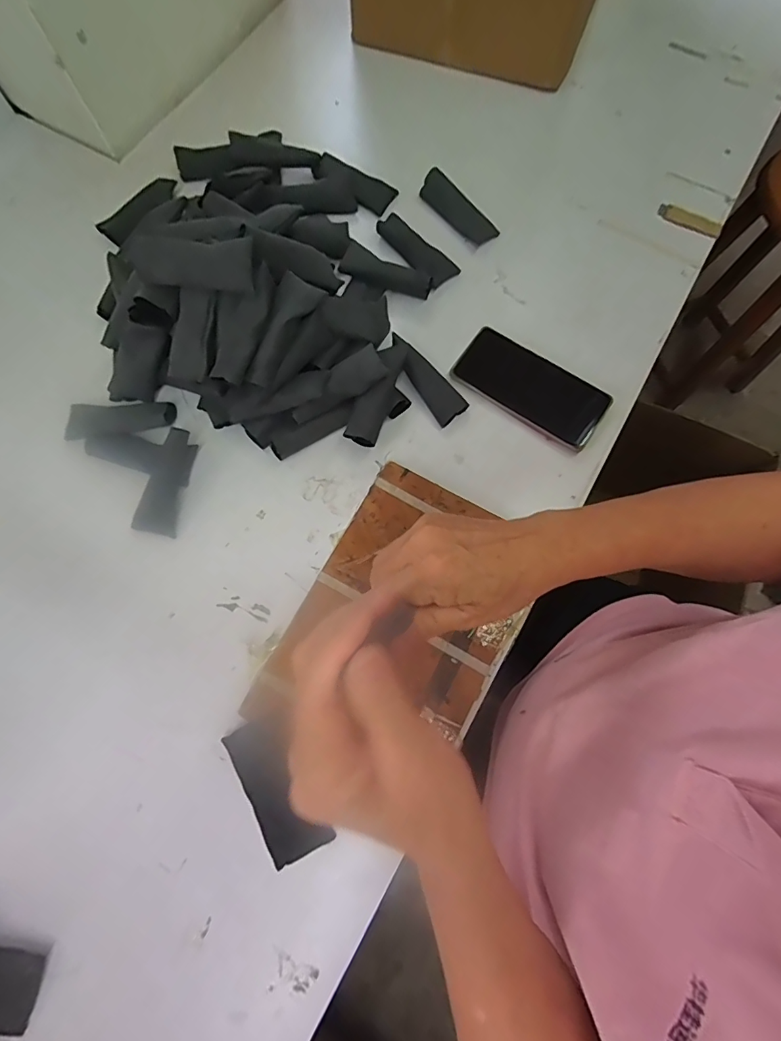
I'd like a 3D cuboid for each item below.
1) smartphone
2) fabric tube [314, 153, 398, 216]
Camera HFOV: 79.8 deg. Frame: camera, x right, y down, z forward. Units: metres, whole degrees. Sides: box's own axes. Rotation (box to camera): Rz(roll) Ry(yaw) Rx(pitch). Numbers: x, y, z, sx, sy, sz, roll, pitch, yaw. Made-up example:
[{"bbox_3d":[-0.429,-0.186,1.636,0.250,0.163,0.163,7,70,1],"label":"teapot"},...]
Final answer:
[{"bbox_3d":[0.150,-0.143,0.503,0.161,0.009,0.076,33,77,9],"label":"smartphone"},{"bbox_3d":[-0.046,-0.415,0.571,0.099,0.015,0.043,30,77,8],"label":"fabric tube"}]

